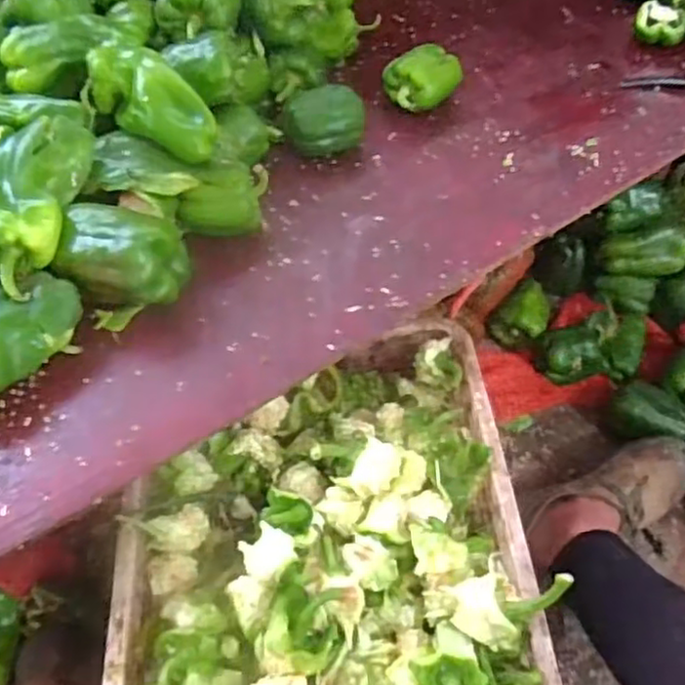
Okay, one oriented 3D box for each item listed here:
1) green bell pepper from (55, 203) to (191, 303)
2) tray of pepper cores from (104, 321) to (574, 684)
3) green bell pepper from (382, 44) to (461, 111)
[{"bbox_3d":[-0.211,-0.077,0.664,0.113,0.089,0.078,7,54,6],"label":"green bell pepper"},{"bbox_3d":[-0.016,0.192,0.606,0.351,0.099,0.493,-5,54,-2],"label":"tray of pepper cores"},{"bbox_3d":[0.100,-0.323,0.859,0.066,0.061,0.091,33,61,23],"label":"green bell pepper"}]

